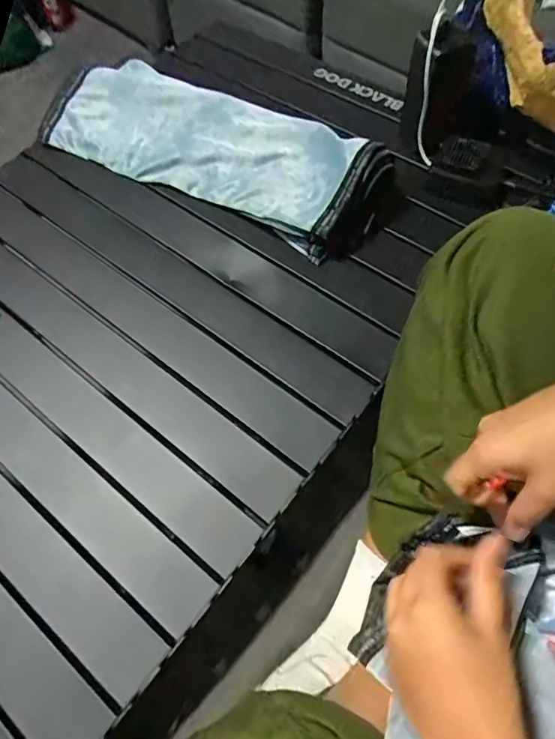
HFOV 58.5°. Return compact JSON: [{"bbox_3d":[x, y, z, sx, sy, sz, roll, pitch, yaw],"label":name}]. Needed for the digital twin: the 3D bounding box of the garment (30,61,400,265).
[{"bbox_3d":[-0.087,-0.294,0.636,0.481,0.068,0.170,27,67,17],"label":"garment"}]

